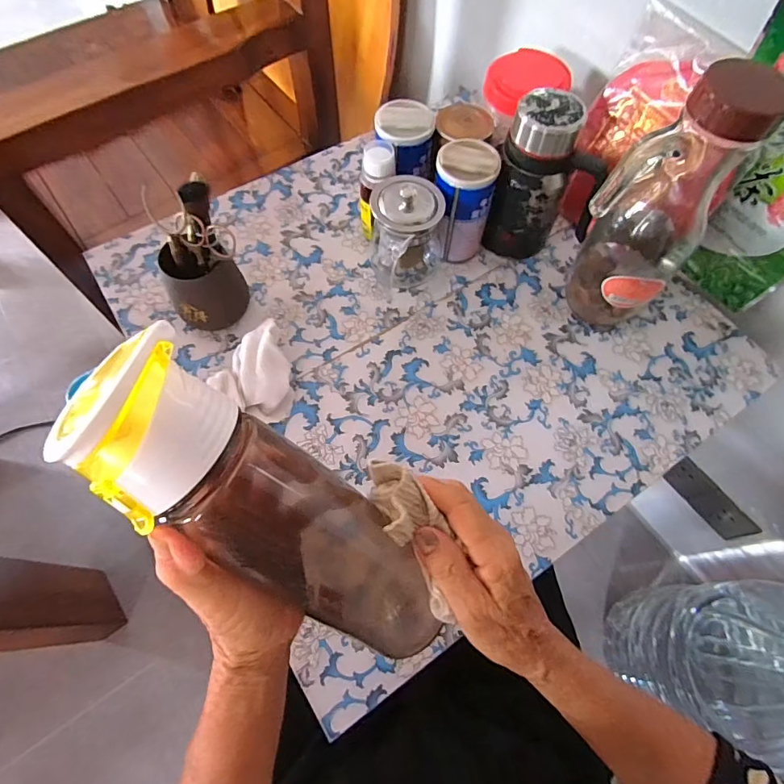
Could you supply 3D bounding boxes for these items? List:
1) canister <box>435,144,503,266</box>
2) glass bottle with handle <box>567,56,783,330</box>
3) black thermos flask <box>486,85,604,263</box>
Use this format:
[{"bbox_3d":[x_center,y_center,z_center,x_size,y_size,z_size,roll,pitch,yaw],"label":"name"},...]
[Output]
[{"bbox_3d":[0.078,-0.211,0.531,0.064,0.126,0.065,5,66,1],"label":"canister"},{"bbox_3d":[0.251,-0.166,0.436,0.124,0.258,0.086,-42,73,-18],"label":"glass bottle with handle"},{"bbox_3d":[0.161,-0.228,0.516,0.091,0.166,0.073,19,67,7],"label":"black thermos flask"}]

